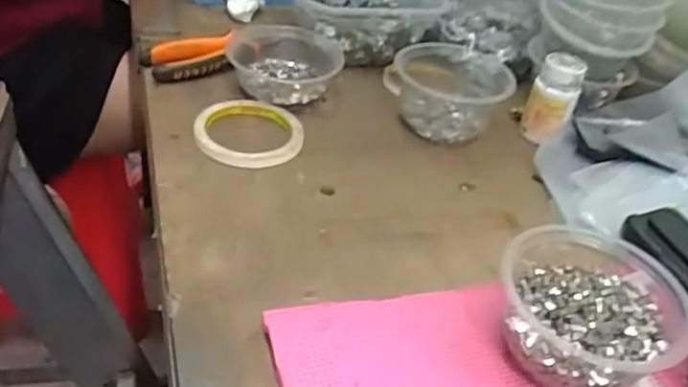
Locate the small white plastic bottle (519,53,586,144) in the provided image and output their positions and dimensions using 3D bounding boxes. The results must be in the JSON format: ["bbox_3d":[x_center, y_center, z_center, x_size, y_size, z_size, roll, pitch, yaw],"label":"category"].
[{"bbox_3d":[0.207,-0.095,0.655,0.045,0.073,0.051,21,39,14],"label":"small white plastic bottle"}]

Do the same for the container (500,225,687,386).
[{"bbox_3d":[0.152,0.081,0.421,0.099,0.065,0.113,-12,43,-27],"label":"container"}]

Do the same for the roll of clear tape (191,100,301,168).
[{"bbox_3d":[-0.087,-0.056,0.607,0.095,0.018,0.094,6,38,-5],"label":"roll of clear tape"}]

